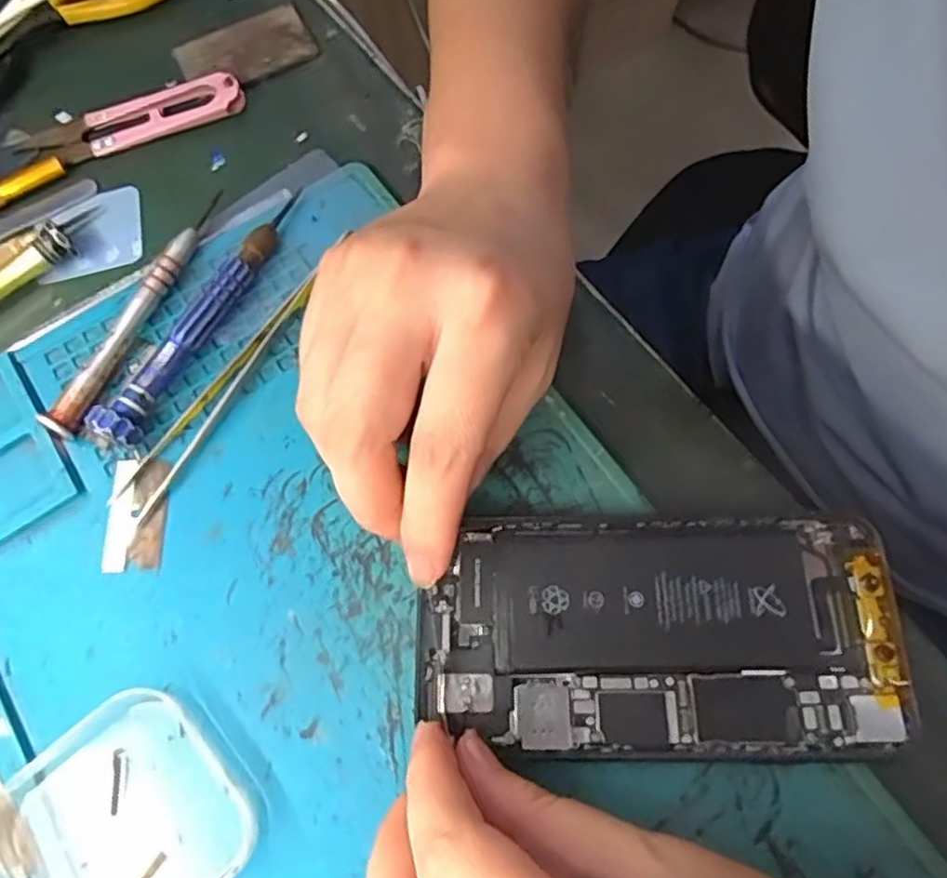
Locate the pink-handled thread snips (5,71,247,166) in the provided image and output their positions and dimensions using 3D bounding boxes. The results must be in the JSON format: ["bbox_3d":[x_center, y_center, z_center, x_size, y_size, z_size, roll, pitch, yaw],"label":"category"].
[{"bbox_3d":[-0.151,-0.141,0.298,0.099,0.011,0.022,-19,70,-6],"label":"pink-handled thread snips"}]

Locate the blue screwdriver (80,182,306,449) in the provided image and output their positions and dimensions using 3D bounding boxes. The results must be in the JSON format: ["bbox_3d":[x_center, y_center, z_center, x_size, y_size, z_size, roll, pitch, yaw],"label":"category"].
[{"bbox_3d":[-0.099,-0.049,0.257,0.014,0.018,0.120,25,72,10],"label":"blue screwdriver"}]

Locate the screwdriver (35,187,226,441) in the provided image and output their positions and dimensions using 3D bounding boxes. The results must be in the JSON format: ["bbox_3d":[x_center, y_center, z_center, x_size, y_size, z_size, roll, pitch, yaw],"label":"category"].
[{"bbox_3d":[-0.127,-0.049,0.261,0.010,0.012,0.111,23,71,9],"label":"screwdriver"}]

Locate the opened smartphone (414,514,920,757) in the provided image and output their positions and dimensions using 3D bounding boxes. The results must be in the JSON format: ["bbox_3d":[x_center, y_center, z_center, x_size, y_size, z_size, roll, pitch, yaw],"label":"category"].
[{"bbox_3d":[0.057,0.060,0.215,0.147,0.005,0.071,-1,69,2],"label":"opened smartphone"}]

